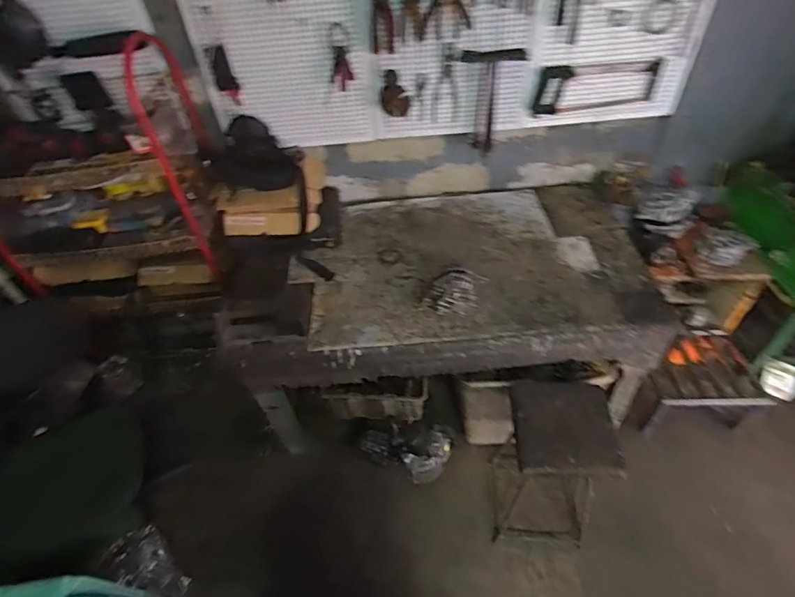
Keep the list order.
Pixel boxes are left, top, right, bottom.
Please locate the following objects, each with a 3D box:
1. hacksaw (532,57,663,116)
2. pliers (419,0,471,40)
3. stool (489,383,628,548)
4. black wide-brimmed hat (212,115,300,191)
[{"bbox_3d":[0.644,-0.685,1.479,0.389,0.149,0.019,-5,46,0],"label":"hacksaw"},{"bbox_3d":[0.133,-0.811,1.265,0.142,0.144,0.011,-4,46,1],"label":"pliers"},{"bbox_3d":[0.426,0.476,1.315,0.260,0.499,0.270,2,46,7],"label":"stool"},{"bbox_3d":[-0.464,-0.462,1.483,0.255,0.195,0.122,-14,47,-9],"label":"black wide-brimmed hat"}]

